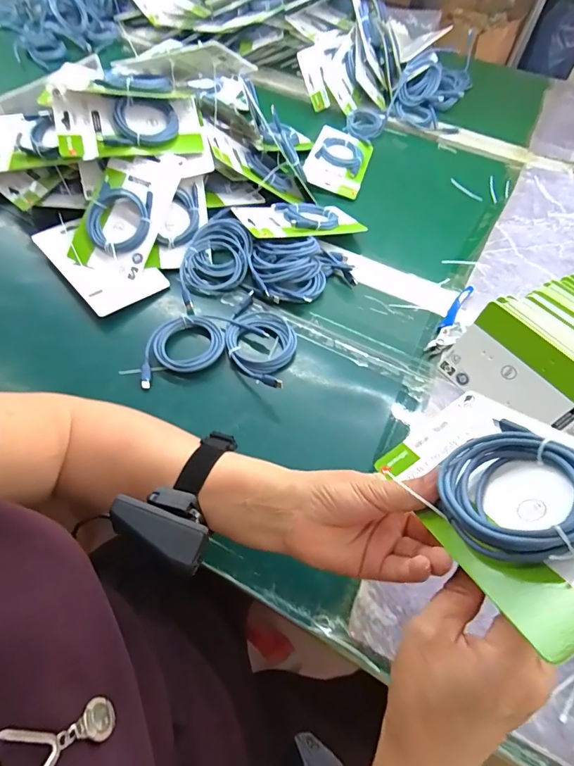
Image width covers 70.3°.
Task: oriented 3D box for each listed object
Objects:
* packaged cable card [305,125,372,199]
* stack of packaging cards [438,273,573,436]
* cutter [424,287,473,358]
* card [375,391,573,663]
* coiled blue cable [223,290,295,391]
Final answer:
[{"bbox_3d":[0.091,-0.391,0.711,0.098,0.018,0.172,14,58,6],"label":"packaged cable card"},{"bbox_3d":[0.296,-0.007,0.432,0.142,0.101,0.197,-29,64,-20],"label":"stack of packaging cards"},{"bbox_3d":[0.216,-0.077,0.525,0.036,0.014,0.124,31,61,16],"label":"cutter"},{"bbox_3d":[0.125,0.055,0.244,0.099,0.021,0.176,-37,20,0],"label":"card"},{"bbox_3d":[-0.032,-0.053,0.484,0.088,0.031,0.131,15,58,6],"label":"coiled blue cable"}]

